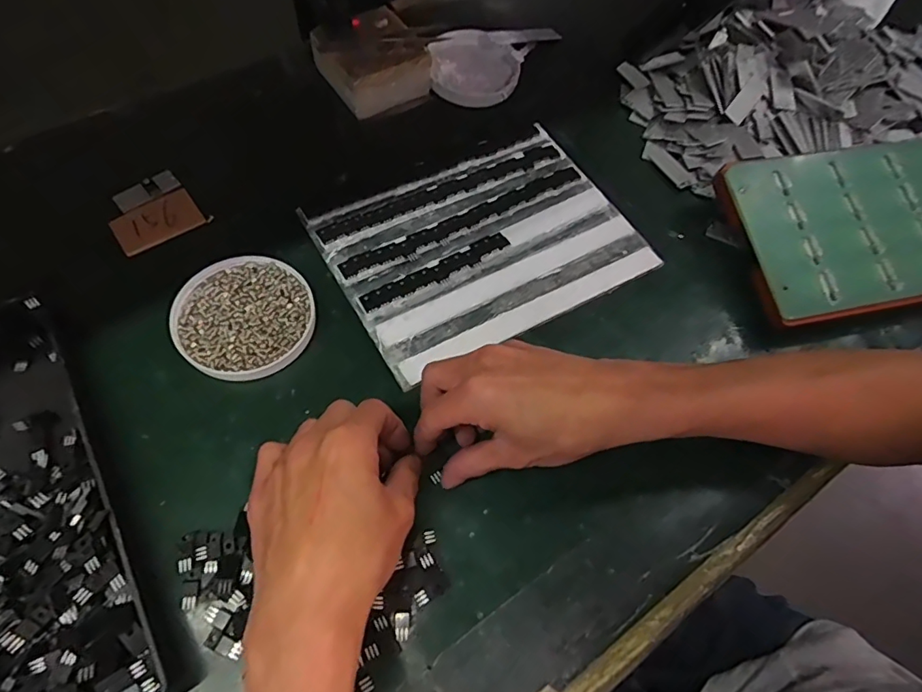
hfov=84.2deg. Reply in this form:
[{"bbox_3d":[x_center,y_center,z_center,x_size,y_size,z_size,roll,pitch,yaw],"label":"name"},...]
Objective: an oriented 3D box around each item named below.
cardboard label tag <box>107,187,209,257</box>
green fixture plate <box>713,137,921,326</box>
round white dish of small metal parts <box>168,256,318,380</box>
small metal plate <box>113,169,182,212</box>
[{"bbox_3d":[-0.252,-0.104,0.423,0.066,0.005,0.044,-33,68,-18],"label":"cardboard label tag"},{"bbox_3d":[0.358,-0.104,0.430,0.255,0.021,0.141,-10,75,-7],"label":"green fixture plate"},{"bbox_3d":[-0.160,-0.022,0.380,0.096,0.014,0.095,1,61,-2],"label":"round white dish of small metal parts"},{"bbox_3d":[-0.267,-0.133,0.435,0.051,0.004,0.022,-40,70,-21],"label":"small metal plate"}]

